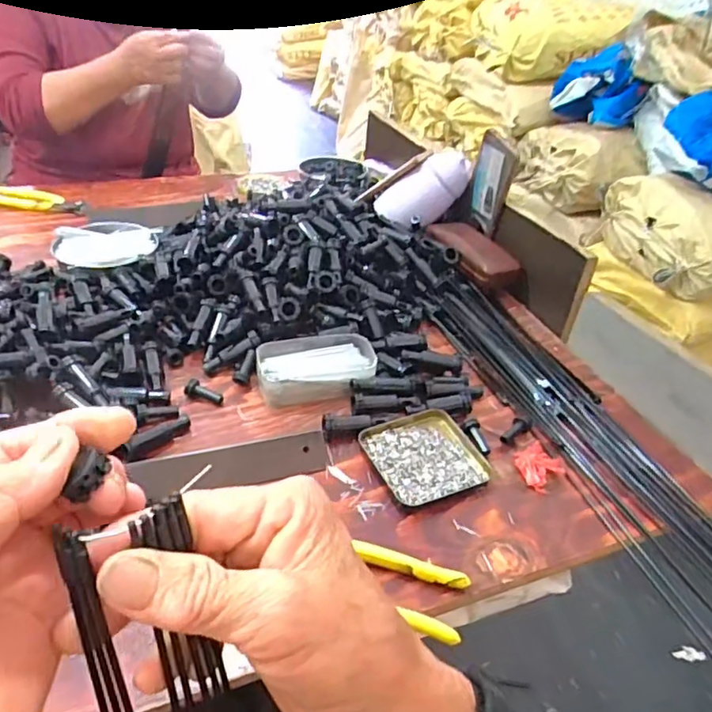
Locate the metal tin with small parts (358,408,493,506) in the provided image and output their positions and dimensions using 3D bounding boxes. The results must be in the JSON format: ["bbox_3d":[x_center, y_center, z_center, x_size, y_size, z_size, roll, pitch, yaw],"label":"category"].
[{"bbox_3d":[0.062,0.090,0.535,0.095,0.012,0.092,-13,40,-23],"label":"metal tin with small parts"}]

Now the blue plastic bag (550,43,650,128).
[{"bbox_3d":[0.721,-0.773,1.685,0.277,0.222,0.120,17,13,23],"label":"blue plastic bag"}]

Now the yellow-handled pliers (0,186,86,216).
[{"bbox_3d":[-0.498,-0.243,0.914,0.162,0.015,0.053,6,36,2],"label":"yellow-handled pliers"}]

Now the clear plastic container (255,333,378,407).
[{"bbox_3d":[-0.042,0.012,0.610,0.120,0.038,0.073,-4,38,-12],"label":"clear plastic container"}]

